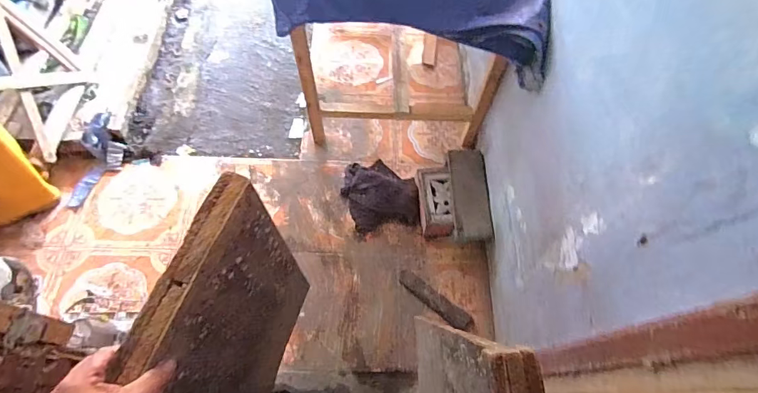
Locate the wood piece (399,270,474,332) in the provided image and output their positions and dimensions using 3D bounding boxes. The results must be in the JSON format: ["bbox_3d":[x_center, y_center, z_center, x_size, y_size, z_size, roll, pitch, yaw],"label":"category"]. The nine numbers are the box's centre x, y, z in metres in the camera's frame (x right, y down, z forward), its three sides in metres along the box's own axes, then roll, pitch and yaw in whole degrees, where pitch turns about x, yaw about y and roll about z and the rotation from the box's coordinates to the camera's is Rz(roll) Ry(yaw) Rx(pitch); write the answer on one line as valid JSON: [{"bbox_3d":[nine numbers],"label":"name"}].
[{"bbox_3d":[0.203,0.376,1.474,0.304,0.031,0.068,36,67,14],"label":"wood piece"}]

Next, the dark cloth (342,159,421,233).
[{"bbox_3d":[0.003,-0.015,1.660,0.294,0.053,0.314,-7,64,-6],"label":"dark cloth"}]

